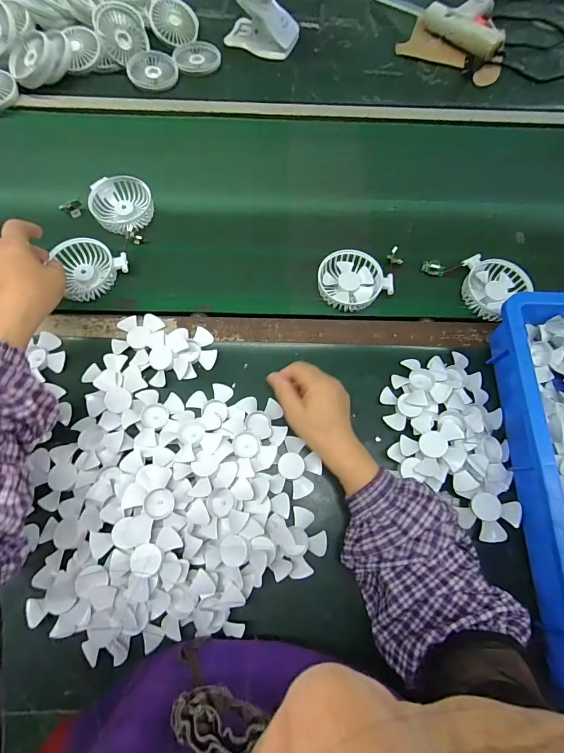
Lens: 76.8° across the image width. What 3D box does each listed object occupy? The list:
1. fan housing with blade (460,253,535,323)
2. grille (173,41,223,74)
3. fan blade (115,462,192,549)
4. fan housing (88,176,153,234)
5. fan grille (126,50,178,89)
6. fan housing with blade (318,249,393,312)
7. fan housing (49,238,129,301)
[{"bbox_3d":[0.311,-0.130,0.518,0.085,0.025,0.095,5,69,1],"label":"fan housing with blade"},{"bbox_3d":[-0.163,-0.618,0.692,0.086,0.012,0.086,0,69,-1],"label":"grille"},{"bbox_3d":[-0.140,0.144,0.390,0.068,0.019,0.085,15,69,5],"label":"fan blade"},{"bbox_3d":[-0.250,-0.268,0.560,0.093,0.032,0.086,0,69,-1],"label":"fan housing"},{"bbox_3d":[-0.241,-0.573,0.665,0.088,0.021,0.082,0,69,-1],"label":"fan grille"},{"bbox_3d":[0.099,-0.139,0.518,0.095,0.029,0.090,0,69,-1],"label":"fan housing with blade"},{"bbox_3d":[-0.279,-0.164,0.518,0.092,0.035,0.085,-31,72,-12],"label":"fan housing"}]

